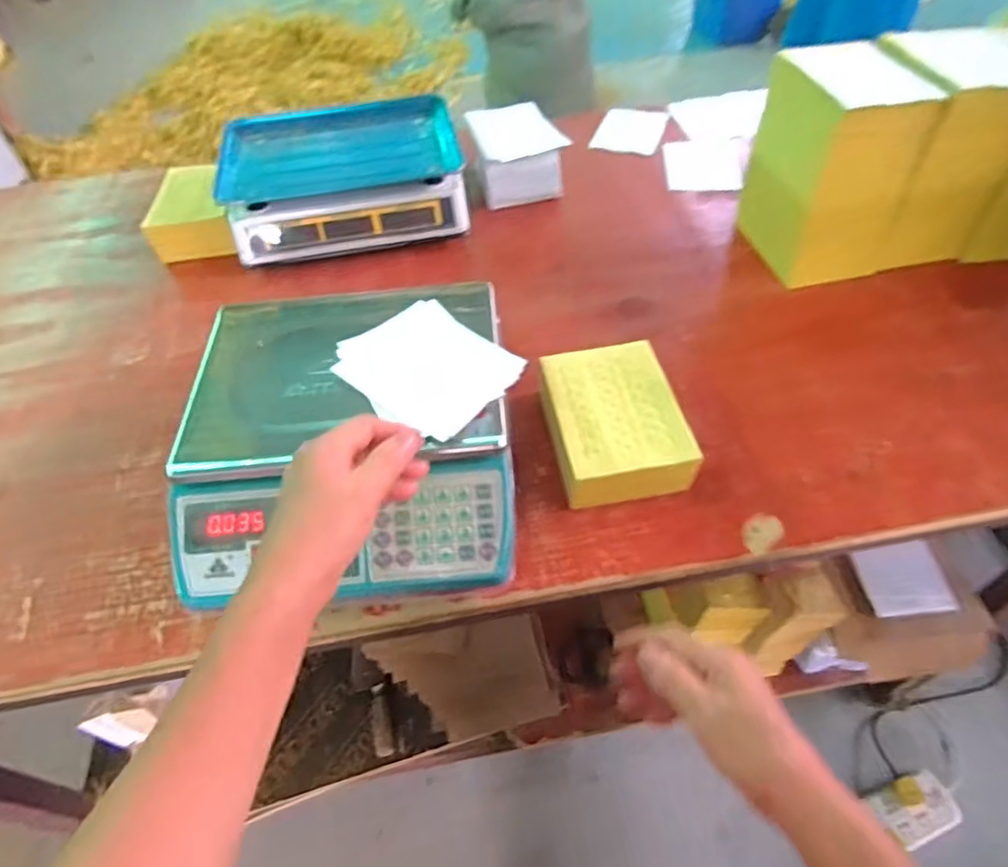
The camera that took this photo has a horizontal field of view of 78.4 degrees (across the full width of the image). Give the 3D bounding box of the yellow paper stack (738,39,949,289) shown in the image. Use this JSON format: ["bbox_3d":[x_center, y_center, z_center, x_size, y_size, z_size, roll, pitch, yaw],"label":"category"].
[{"bbox_3d":[0.399,-0.321,0.764,0.135,0.221,0.158,-11,51,-5],"label":"yellow paper stack"}]

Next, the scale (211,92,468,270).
[{"bbox_3d":[-0.231,-0.380,0.909,0.320,0.096,0.259,-11,51,-5],"label":"scale"}]

